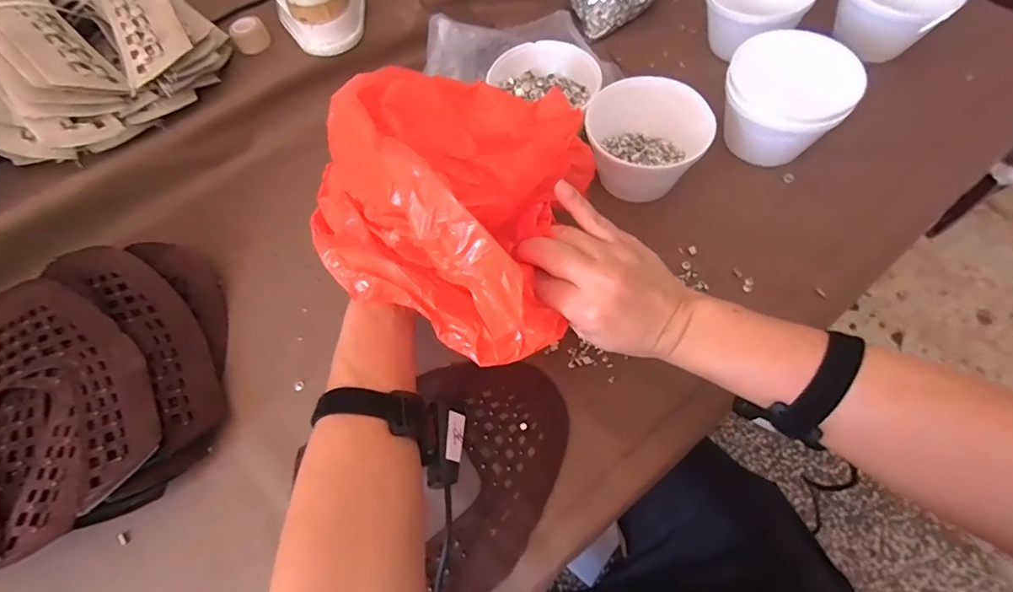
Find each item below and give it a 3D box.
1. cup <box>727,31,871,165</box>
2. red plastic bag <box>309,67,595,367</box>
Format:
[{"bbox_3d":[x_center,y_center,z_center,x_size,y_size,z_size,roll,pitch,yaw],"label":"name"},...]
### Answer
[{"bbox_3d":[0.301,-0.211,0.542,0.122,0.093,0.114,-2,61,3],"label":"cup"},{"bbox_3d":[-0.049,-0.075,0.381,0.206,0.124,0.201,6,62,7],"label":"red plastic bag"}]

